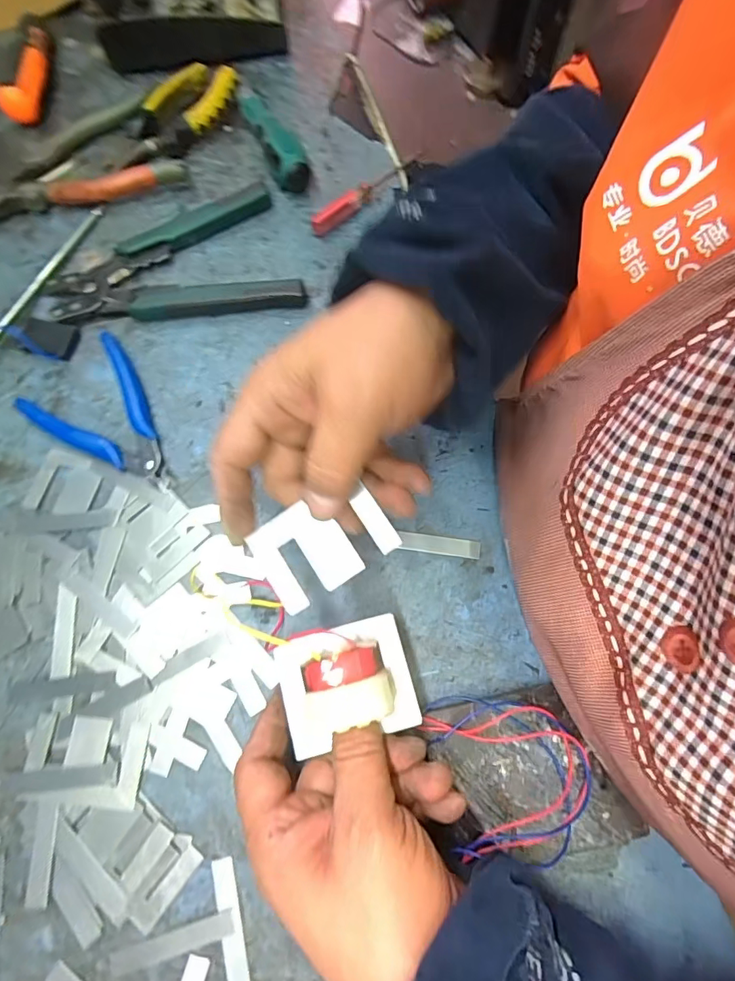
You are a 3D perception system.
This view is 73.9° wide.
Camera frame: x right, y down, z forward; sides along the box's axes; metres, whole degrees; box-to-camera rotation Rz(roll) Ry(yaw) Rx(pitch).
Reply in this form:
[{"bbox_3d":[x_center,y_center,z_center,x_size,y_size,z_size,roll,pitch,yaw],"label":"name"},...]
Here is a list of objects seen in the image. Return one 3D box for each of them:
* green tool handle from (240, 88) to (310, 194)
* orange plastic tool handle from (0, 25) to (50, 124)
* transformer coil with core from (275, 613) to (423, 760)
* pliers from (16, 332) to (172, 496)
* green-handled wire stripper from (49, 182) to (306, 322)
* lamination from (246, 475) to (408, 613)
[{"bbox_3d":[-0.078,-0.292,0.399,0.029,0.028,0.111,-20,74,-6],"label":"green tool handle"},{"bbox_3d":[-0.293,-0.358,0.420,0.031,0.024,0.084,-3,73,-1],"label":"orange plastic tool handle"},{"bbox_3d":[-0.012,0.099,0.251,0.068,0.036,0.062,-15,73,-4],"label":"transformer coil with core"},{"bbox_3d":[-0.175,-0.045,0.334,0.077,0.011,0.118,-42,77,-12],"label":"pliers"},{"bbox_3d":[-0.146,-0.174,0.370,0.177,0.016,0.104,-11,73,-3],"label":"green-handled wire stripper"},{"bbox_3d":[-0.023,0.026,0.248,0.067,0.004,0.046,-33,82,-1],"label":"lamination"}]

